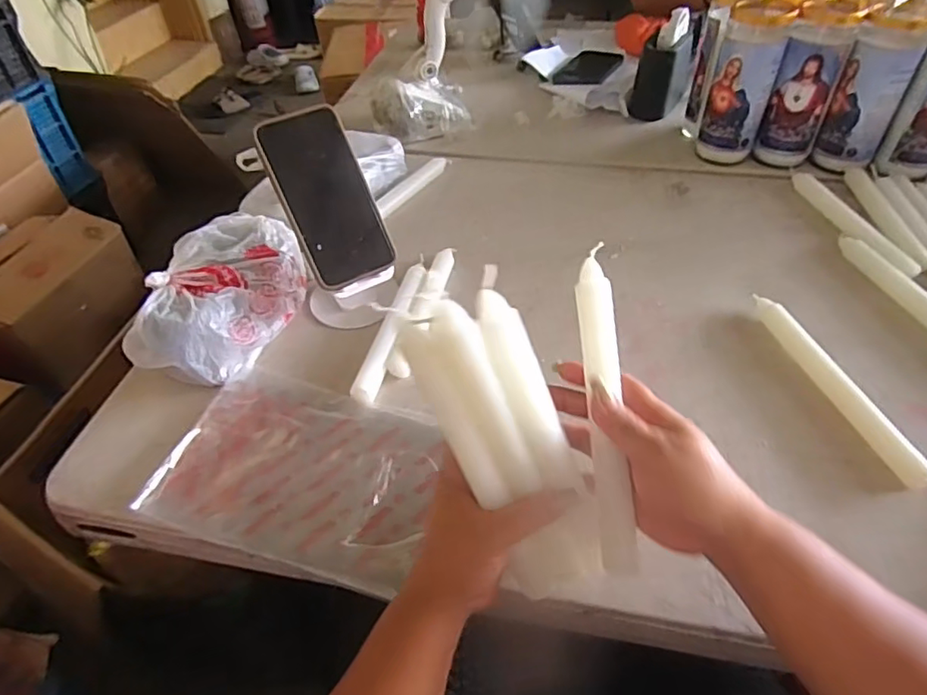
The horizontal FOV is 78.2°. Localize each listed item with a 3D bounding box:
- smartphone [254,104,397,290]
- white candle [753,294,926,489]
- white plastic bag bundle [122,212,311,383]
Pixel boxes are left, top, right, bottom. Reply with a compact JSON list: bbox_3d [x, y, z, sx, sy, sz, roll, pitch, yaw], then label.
[{"bbox_3d":[-0.125,-0.138,0.526,0.077,0.157,0.013,-25,11,-19],"label":"smartphone"},{"bbox_3d":[0.316,0.026,0.492,0.016,0.020,0.208,-11,46,-7],"label":"white candle"},{"bbox_3d":[-0.235,-0.048,0.553,0.101,0.074,0.171,10,47,14],"label":"white plastic bag bundle"}]

